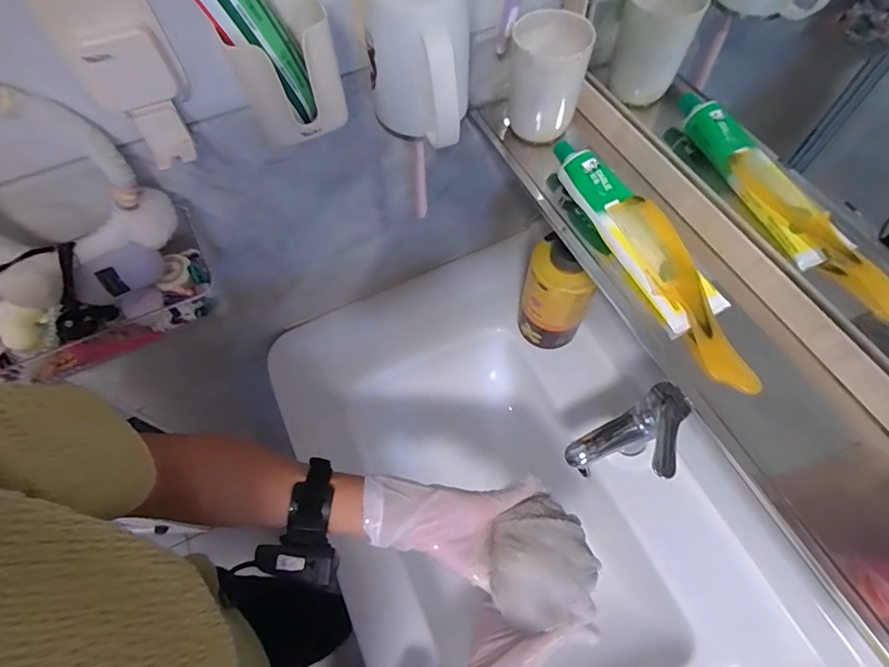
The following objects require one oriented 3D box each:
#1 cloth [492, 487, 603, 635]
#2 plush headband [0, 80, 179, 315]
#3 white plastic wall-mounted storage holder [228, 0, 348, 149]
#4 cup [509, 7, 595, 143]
[{"bbox_3d":[0.097,0.216,0.443,0.100,0.090,0.105,16,64,11],"label":"cloth"},{"bbox_3d":[-0.319,-0.107,0.374,0.147,0.152,0.067,-28,64,-12],"label":"plush headband"},{"bbox_3d":[-0.124,-0.218,0.364,0.075,0.108,0.078,-14,62,-5],"label":"white plastic wall-mounted storage holder"},{"bbox_3d":[0.100,-0.253,0.470,0.072,0.095,0.070,4,62,5],"label":"cup"}]

